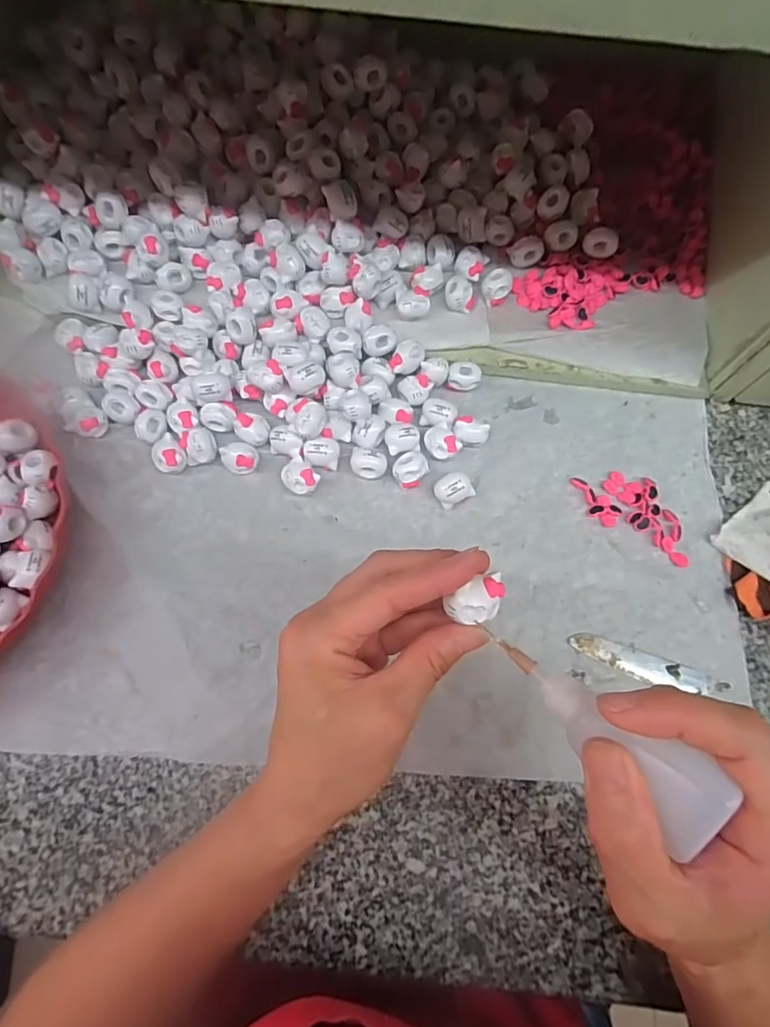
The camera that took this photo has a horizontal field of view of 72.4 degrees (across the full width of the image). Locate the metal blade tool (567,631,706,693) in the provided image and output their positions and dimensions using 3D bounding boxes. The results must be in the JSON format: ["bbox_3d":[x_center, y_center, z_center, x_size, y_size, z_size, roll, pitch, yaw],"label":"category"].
[{"bbox_3d":[0.168,0.099,0.348,0.090,0.004,0.018,20,73,4],"label":"metal blade tool"}]

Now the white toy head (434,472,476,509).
[{"bbox_3d":[0.049,-0.017,0.373,0.025,0.020,0.020,-22,74,-9],"label":"white toy head"}]

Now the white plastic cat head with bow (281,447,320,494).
[{"bbox_3d":[-0.062,-0.027,0.374,0.022,0.019,0.030,-37,77,-13],"label":"white plastic cat head with bow"}]

